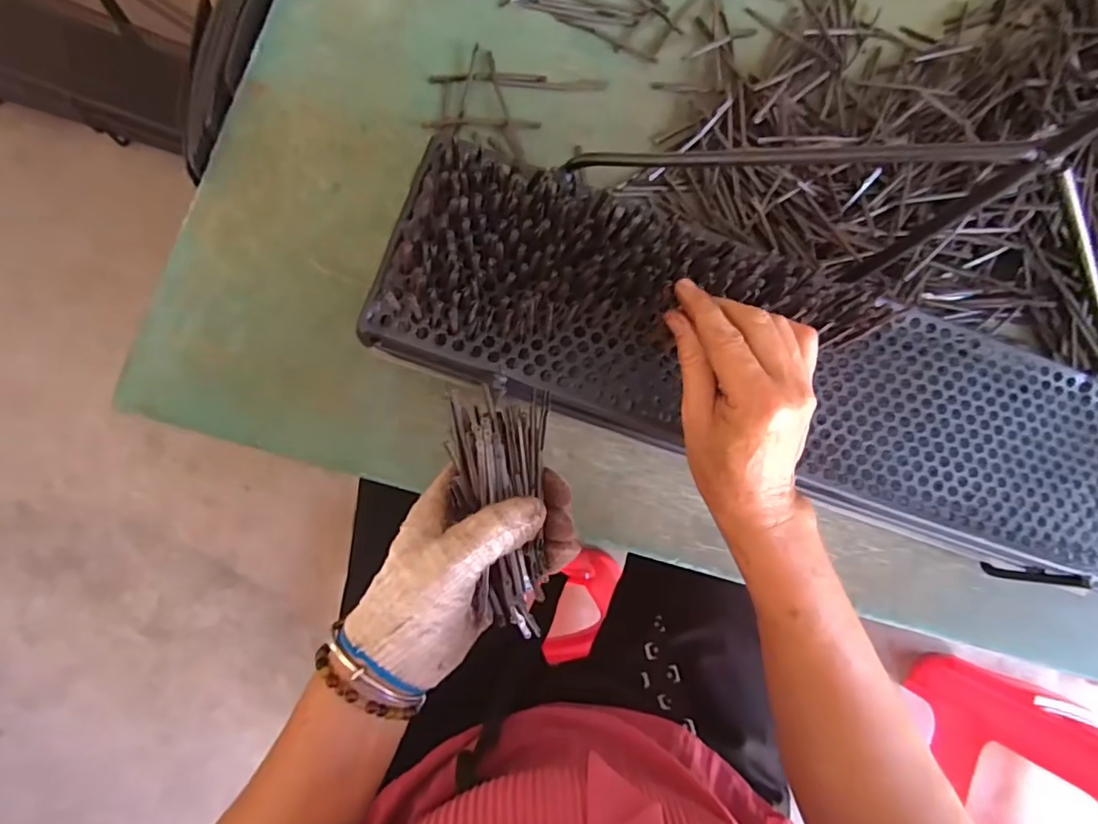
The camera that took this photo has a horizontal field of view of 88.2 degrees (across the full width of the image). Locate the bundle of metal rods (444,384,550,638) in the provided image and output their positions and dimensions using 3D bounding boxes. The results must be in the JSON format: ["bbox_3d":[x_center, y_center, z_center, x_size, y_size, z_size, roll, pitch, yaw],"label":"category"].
[{"bbox_3d":[-0.024,0.059,0.319,0.056,0.032,0.140,-5,90,-8],"label":"bundle of metal rods"}]

